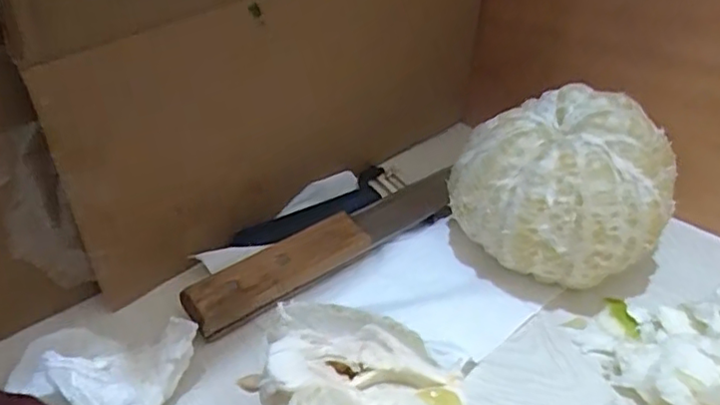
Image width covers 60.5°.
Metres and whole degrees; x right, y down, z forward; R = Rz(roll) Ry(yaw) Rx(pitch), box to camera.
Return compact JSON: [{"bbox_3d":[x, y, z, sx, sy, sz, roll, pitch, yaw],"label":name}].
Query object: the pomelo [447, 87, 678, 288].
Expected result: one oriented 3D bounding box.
[{"bbox_3d":[0.111,-0.005,0.347,0.112,0.084,0.093,16,41,24],"label":"pomelo"}]

